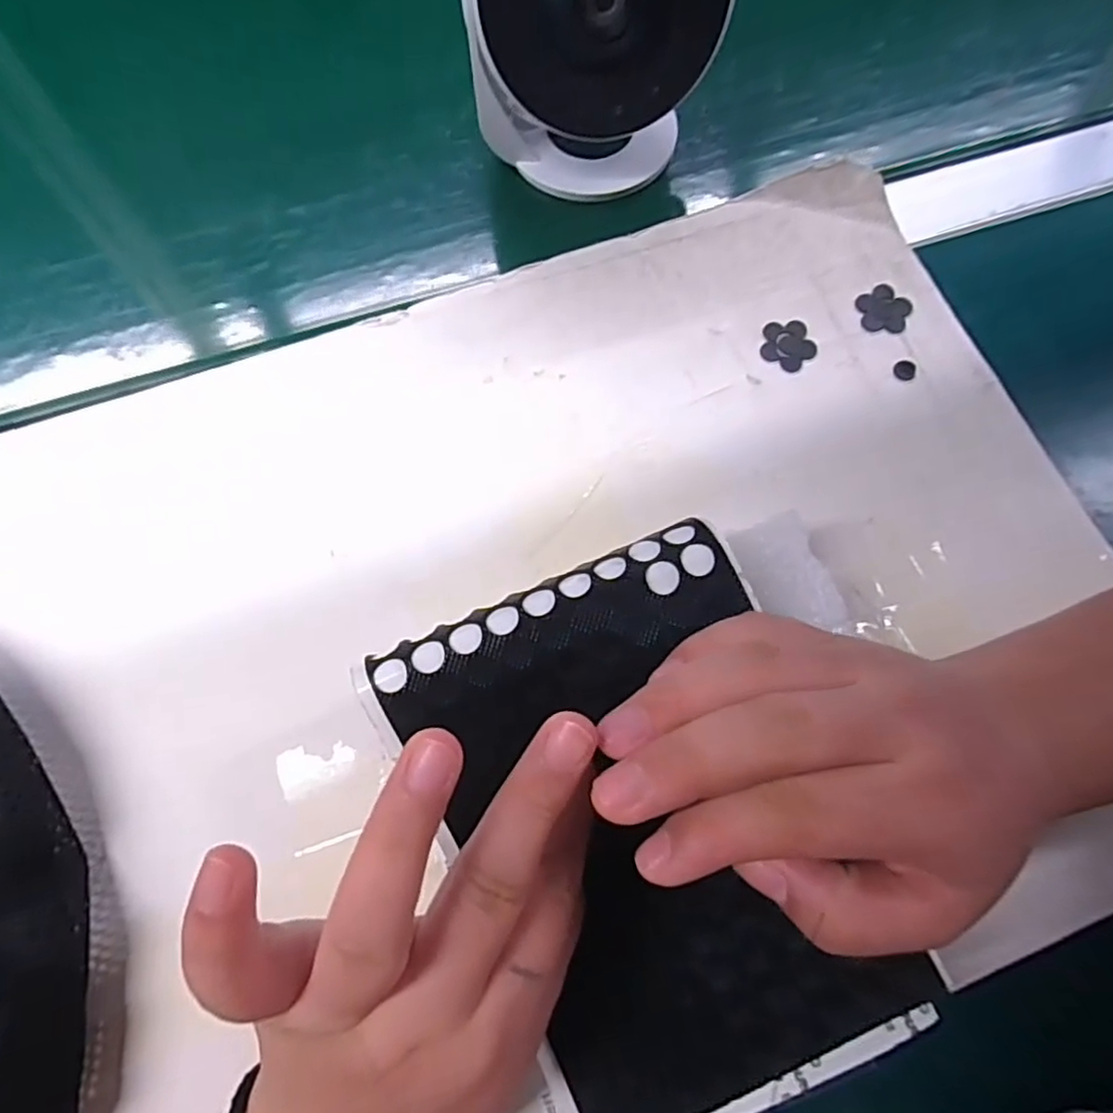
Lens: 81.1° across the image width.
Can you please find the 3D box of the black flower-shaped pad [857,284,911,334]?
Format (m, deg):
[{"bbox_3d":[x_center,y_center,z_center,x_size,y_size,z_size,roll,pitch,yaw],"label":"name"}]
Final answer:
[{"bbox_3d":[0.159,-0.120,0.316,0.025,0.004,0.027,33,76,9],"label":"black flower-shaped pad"}]

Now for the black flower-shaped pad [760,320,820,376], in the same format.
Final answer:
[{"bbox_3d":[0.112,-0.103,0.312,0.026,0.004,0.027,34,76,10],"label":"black flower-shaped pad"}]

